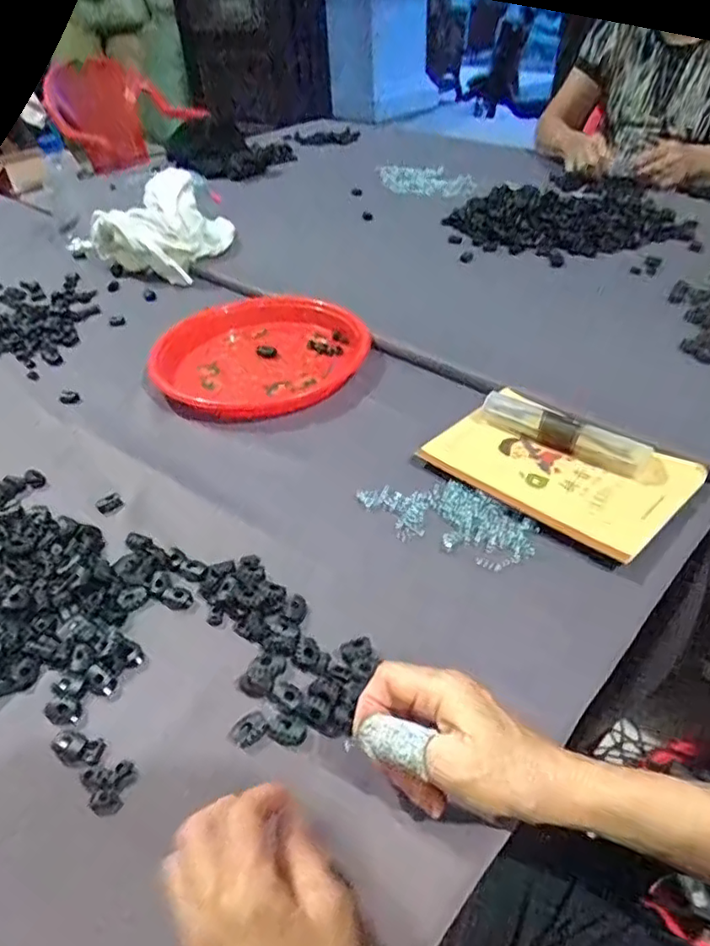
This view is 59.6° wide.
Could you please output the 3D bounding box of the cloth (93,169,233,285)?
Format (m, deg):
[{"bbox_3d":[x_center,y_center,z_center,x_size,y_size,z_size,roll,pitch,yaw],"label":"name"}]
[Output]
[{"bbox_3d":[-0.301,-0.383,0.966,0.213,0.127,0.165,-14,39,-10],"label":"cloth"}]

